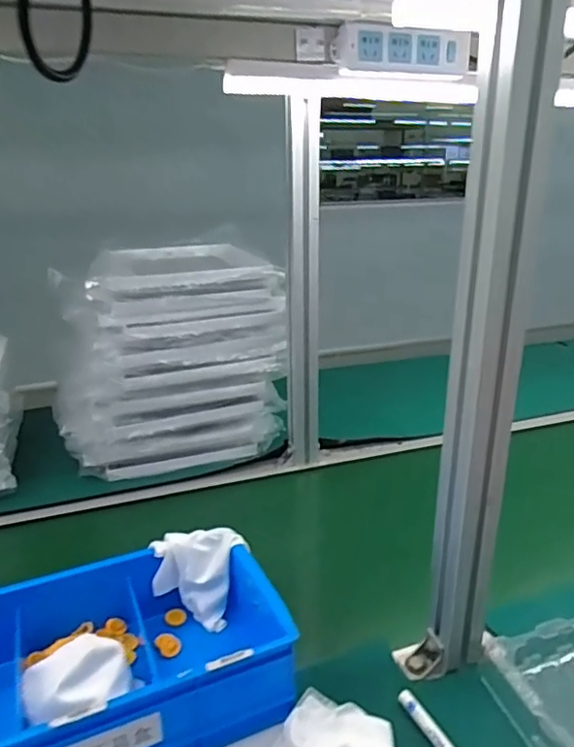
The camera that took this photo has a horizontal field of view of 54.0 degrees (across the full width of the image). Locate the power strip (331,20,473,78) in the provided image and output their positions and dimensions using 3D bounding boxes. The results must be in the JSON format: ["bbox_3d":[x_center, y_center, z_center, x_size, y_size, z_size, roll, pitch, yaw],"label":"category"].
[{"bbox_3d":[0.153,-0.420,0.733,0.184,0.057,0.032,-7,21,-16],"label":"power strip"}]

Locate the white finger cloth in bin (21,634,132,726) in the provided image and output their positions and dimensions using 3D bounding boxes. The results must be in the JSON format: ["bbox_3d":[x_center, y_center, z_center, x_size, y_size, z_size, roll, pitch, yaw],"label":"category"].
[{"bbox_3d":[-0.190,0.277,0.512,0.094,0.050,0.062,-8,21,-17],"label":"white finger cloth in bin"}]

